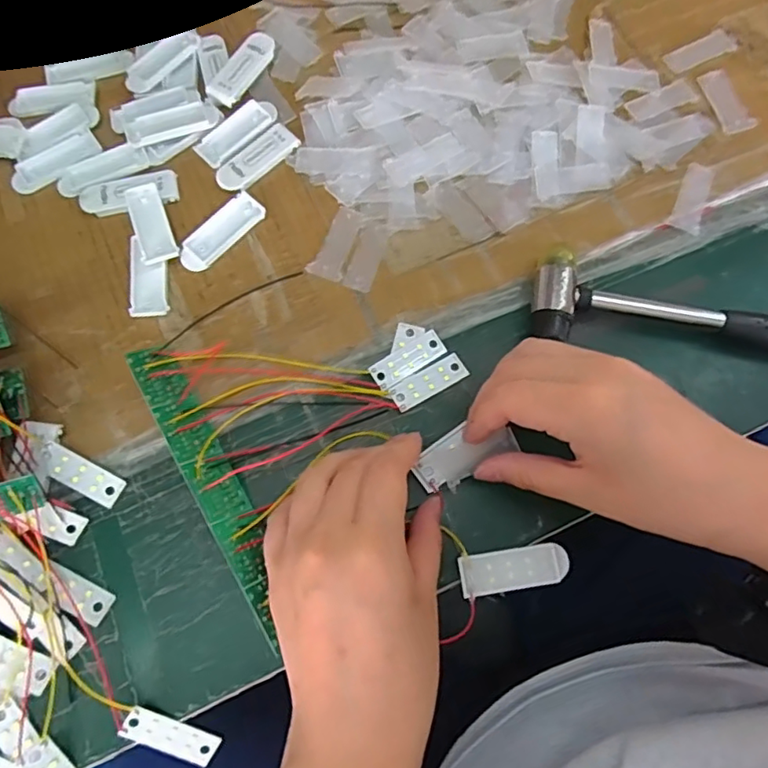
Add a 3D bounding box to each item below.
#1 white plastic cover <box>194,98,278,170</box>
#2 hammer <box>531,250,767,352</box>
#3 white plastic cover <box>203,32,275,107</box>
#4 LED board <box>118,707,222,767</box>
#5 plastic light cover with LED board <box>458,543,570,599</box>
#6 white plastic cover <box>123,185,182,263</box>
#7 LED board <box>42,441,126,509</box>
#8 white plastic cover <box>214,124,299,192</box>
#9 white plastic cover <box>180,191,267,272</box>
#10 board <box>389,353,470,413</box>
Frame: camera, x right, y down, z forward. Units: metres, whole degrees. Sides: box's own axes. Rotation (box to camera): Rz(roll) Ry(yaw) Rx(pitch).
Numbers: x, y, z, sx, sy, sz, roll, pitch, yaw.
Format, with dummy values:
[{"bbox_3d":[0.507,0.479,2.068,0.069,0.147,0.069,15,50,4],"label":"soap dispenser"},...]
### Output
[{"bbox_3d":[-0.094,-0.162,0.362,0.057,0.004,0.023,-42,78,-12],"label":"white plastic cover"},{"bbox_3d":[0.205,-0.038,0.331,0.236,0.022,0.049,5,73,0],"label":"hammer"},{"bbox_3d":[-0.094,-0.209,0.377,0.022,0.009,0.058,32,75,8],"label":"white plastic cover"},{"bbox_3d":[-0.102,0.170,0.274,0.046,0.004,0.014,32,74,-14],"label":"LED board"},{"bbox_3d":[0.068,0.097,0.296,0.057,0.007,0.020,-8,74,-3],"label":"plastic light cover with LED board"},{"bbox_3d":[-0.139,-0.096,0.341,0.021,0.010,0.052,-18,74,-7],"label":"white plastic cover"},{"bbox_3d":[-0.161,0.049,0.302,0.044,0.004,0.017,34,75,-7],"label":"LED board"},{"bbox_3d":[-0.080,-0.143,0.358,0.057,0.004,0.022,-42,78,-12],"label":"white plastic cover"},{"bbox_3d":[-0.099,-0.092,0.346,0.022,0.005,0.058,42,77,10],"label":"white plastic cover"},{"bbox_3d":[0.026,-0.001,0.325,0.046,0.004,0.016,-30,76,-10],"label":"board"}]

